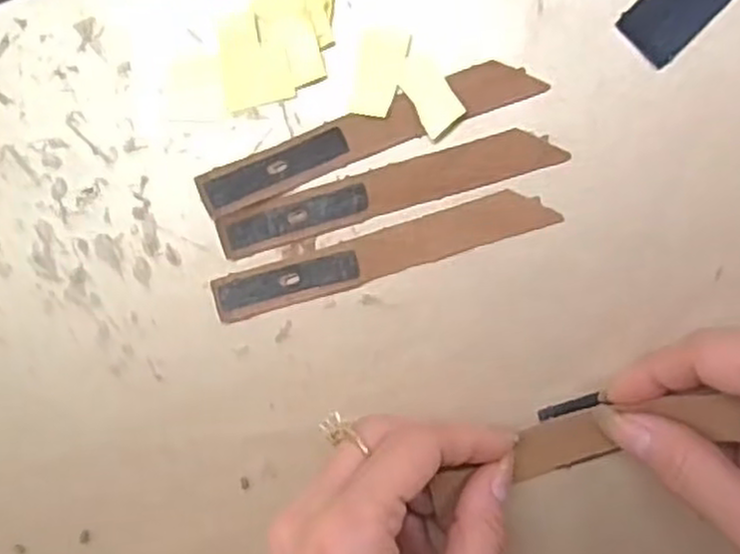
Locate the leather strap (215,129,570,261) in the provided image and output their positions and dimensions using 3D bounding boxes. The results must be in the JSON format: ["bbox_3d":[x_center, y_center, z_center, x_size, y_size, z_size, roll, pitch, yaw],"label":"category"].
[{"bbox_3d":[0.006,-0.031,0.279,0.124,0.004,0.017,-16,94,5],"label":"leather strap"}]

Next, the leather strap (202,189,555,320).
[{"bbox_3d":[0.004,-0.008,0.282,0.126,0.004,0.017,-17,94,5],"label":"leather strap"}]

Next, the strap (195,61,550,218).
[{"bbox_3d":[-0.001,-0.051,0.276,0.124,0.009,0.017,-21,94,5],"label":"strap"}]

